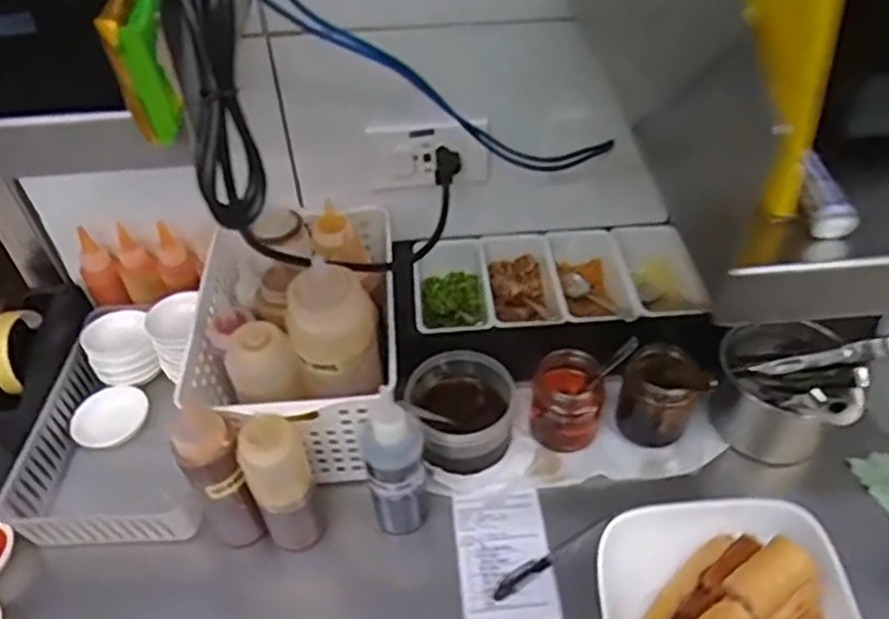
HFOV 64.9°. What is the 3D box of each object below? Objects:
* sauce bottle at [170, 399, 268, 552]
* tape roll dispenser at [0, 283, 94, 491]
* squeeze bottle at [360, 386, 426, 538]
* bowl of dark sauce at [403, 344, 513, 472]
[{"bbox_3d":[-0.184,0.140,0.573,0.050,0.154,0.047,-23,49,-19],"label":"sauce bottle"},{"bbox_3d":[-0.421,0.061,0.690,0.074,0.082,0.220,-2,45,0],"label":"tape roll dispenser"},{"bbox_3d":[-0.043,0.131,0.587,0.054,0.166,0.052,-7,45,-5],"label":"squeeze bottle"},{"bbox_3d":[0.013,0.096,0.664,0.101,0.079,0.098,-1,45,1],"label":"bowl of dark sauce"}]

